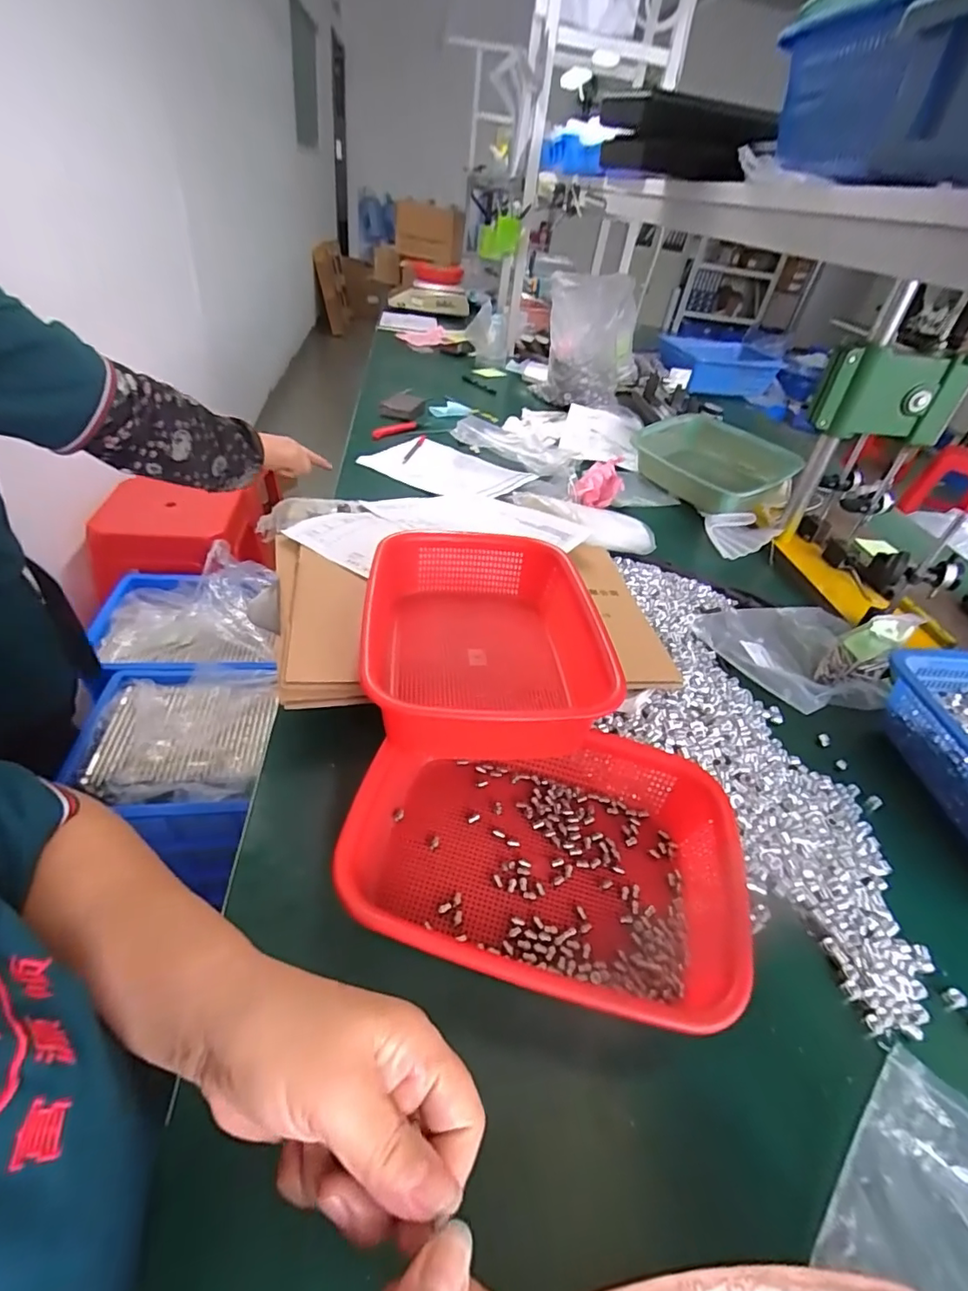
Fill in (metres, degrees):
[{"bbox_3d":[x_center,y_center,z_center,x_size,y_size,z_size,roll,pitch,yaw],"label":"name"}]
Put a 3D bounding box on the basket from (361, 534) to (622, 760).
[{"bbox_3d":[0.002,-0.011,0.508,0.216,0.090,0.292,4,41,-7],"label":"basket"}]

